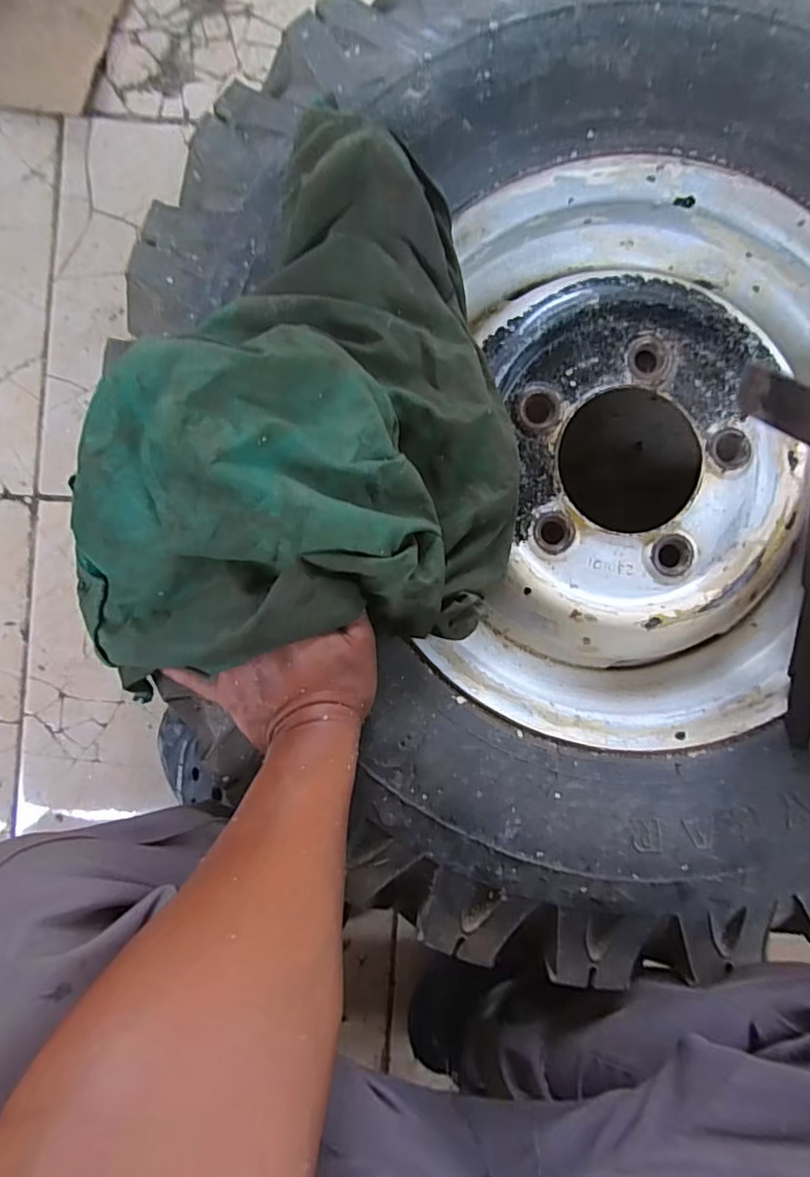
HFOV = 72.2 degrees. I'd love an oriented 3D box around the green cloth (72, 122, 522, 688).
[{"bbox_3d":[-0.072,-0.118,0.352,0.273,0.098,0.315,-10,90,-2],"label":"green cloth"}]

